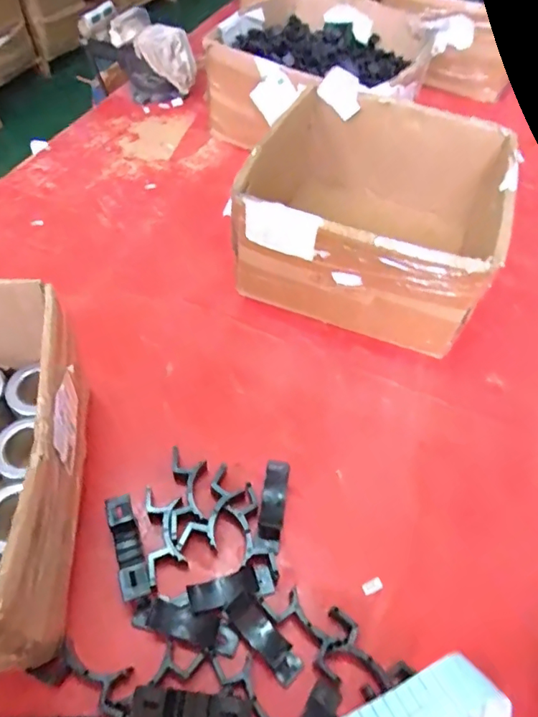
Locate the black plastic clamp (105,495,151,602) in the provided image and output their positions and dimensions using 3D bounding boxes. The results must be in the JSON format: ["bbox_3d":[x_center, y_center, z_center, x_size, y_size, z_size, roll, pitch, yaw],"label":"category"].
[{"bbox_3d":[-0.140,0.190,0.500,0.025,0.035,0.100,-14,57,-15],"label":"black plastic clamp"}]

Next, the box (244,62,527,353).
[{"bbox_3d":[0.150,-0.213,0.731,0.329,0.169,0.338,19,55,8],"label":"box"}]

